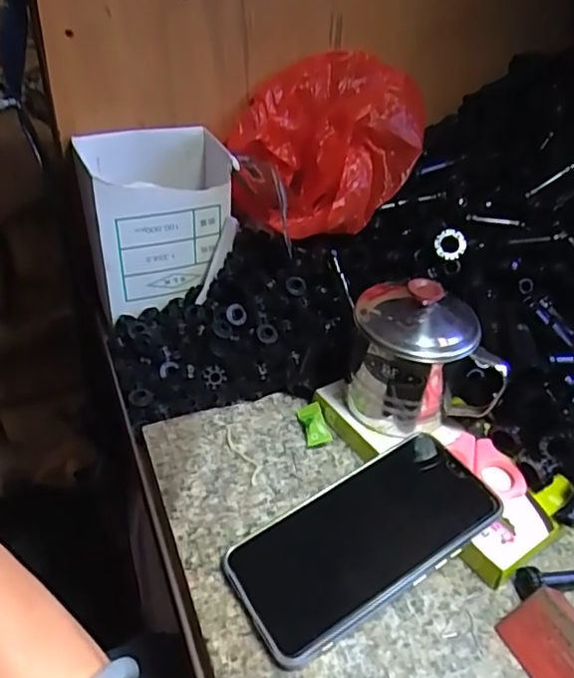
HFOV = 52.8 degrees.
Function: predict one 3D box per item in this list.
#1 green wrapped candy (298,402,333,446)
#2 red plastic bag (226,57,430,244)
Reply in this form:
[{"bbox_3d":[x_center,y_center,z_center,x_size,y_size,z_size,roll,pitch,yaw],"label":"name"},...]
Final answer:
[{"bbox_3d":[0.020,0.062,0.425,0.017,0.010,0.037,-5,39,-11],"label":"green wrapped candy"},{"bbox_3d":[0.039,-0.167,0.523,0.173,0.126,0.119,-9,39,-16],"label":"red plastic bag"}]

